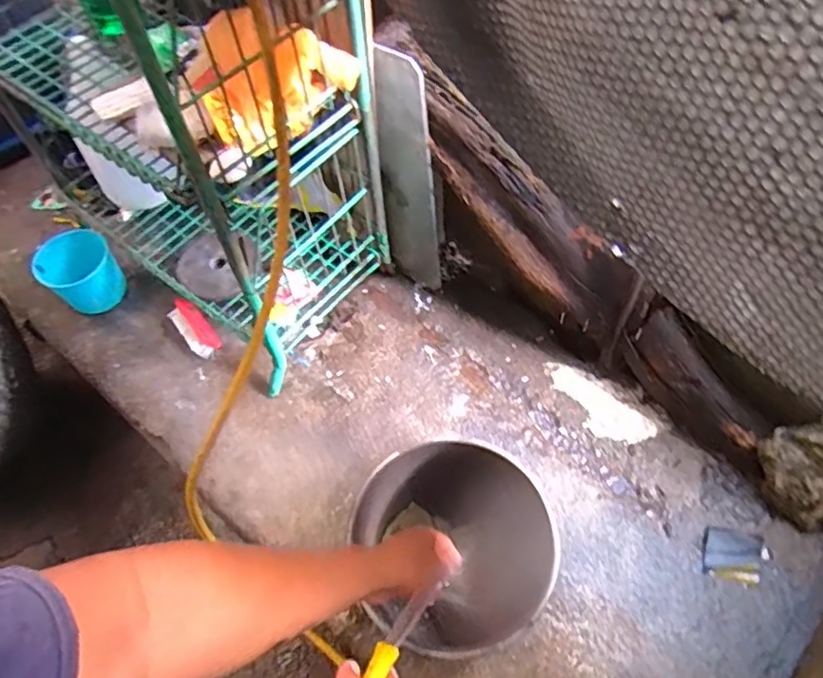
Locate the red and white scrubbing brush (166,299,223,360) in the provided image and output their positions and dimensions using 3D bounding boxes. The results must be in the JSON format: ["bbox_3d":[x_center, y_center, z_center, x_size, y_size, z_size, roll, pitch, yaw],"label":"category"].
[{"bbox_3d":[-0.391,-0.018,1.085,0.050,0.034,0.120,-37,67,-17],"label":"red and white scrubbing brush"}]

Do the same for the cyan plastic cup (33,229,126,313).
[{"bbox_3d":[-0.606,-0.124,1.106,0.127,0.119,0.123,0,62,1],"label":"cyan plastic cup"}]

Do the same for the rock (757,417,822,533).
[{"bbox_3d":[0.546,0.186,0.817,0.098,0.138,0.133,-19,63,-9],"label":"rock"}]

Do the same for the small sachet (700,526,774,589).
[{"bbox_3d":[0.451,0.302,0.834,0.085,0.006,0.067,13,63,8],"label":"small sachet"}]

